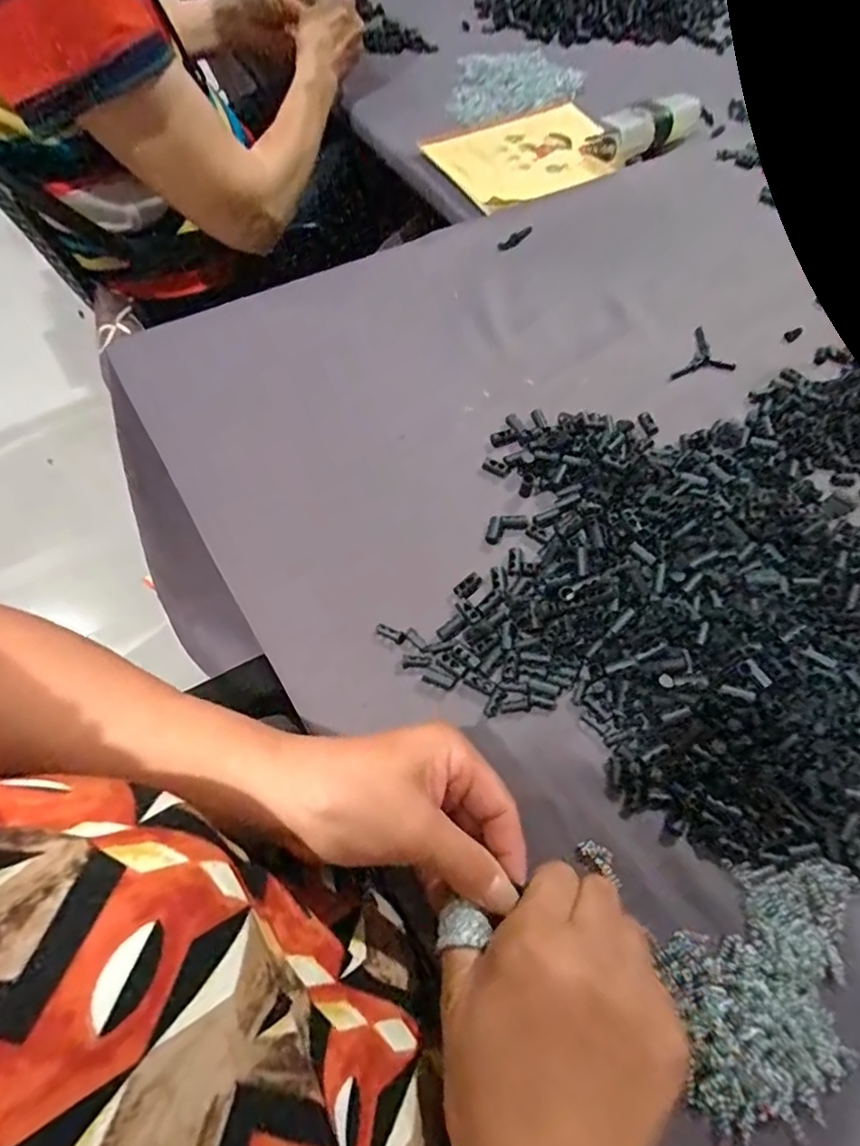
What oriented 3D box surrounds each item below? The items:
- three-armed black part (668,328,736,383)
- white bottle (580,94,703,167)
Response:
[{"bbox_3d":[0.230,-0.176,0.483,0.043,0.005,0.073,30,63,14],"label":"three-armed black part"},{"bbox_3d":[0.255,-0.500,0.649,0.183,0.038,0.056,-32,66,-19],"label":"white bottle"}]

